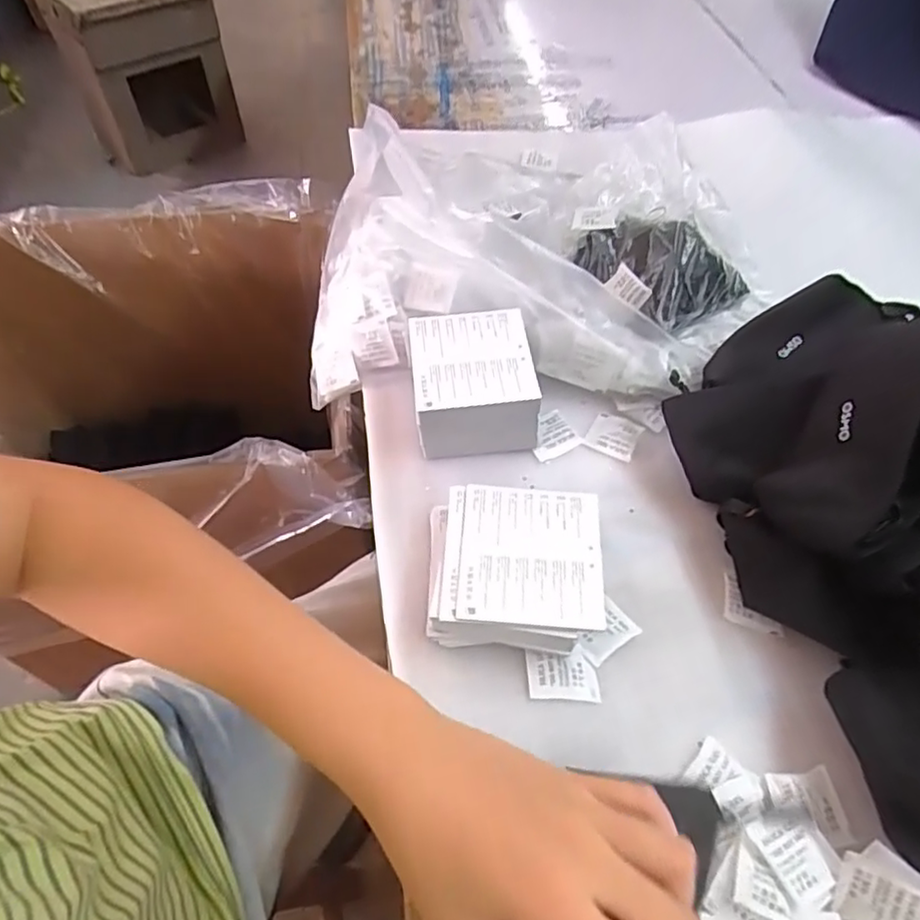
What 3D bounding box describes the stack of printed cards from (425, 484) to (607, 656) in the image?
[{"bbox_3d":[0.035,0.070,0.424,0.110,0.035,0.102,4,53,2],"label":"stack of printed cards"}]

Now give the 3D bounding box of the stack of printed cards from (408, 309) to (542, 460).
[{"bbox_3d":[0.009,-0.060,0.509,0.090,0.063,0.097,-4,53,-4],"label":"stack of printed cards"}]

